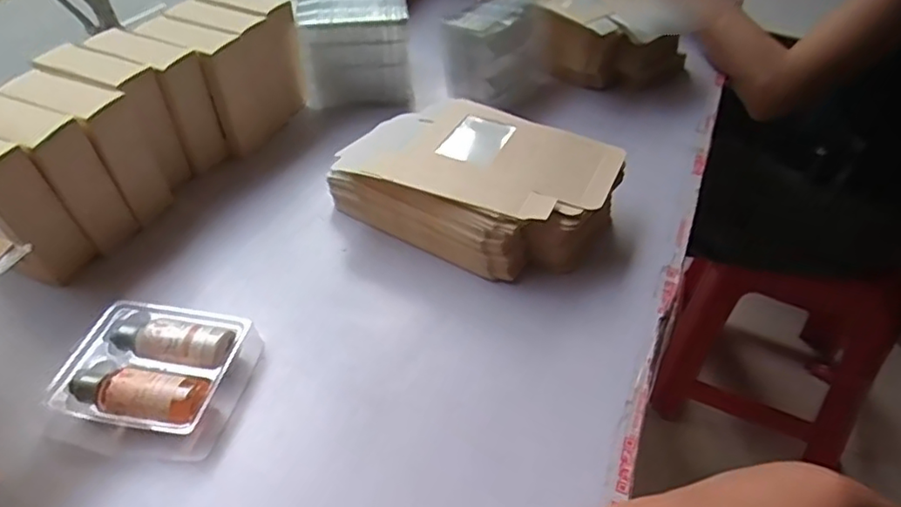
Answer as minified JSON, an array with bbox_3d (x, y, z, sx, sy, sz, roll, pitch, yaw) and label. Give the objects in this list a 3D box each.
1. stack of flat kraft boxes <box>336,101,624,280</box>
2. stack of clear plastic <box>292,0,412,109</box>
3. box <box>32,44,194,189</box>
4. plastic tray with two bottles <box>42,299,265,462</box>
[{"bbox_3d":[0.019,-0.059,0.481,0.205,0.066,0.134,24,48,23],"label":"stack of flat kraft boxes"},{"bbox_3d":[-0.098,-0.213,0.617,0.105,0.094,0.096,-5,44,-7],"label":"stack of clear plastic"},{"bbox_3d":[-0.273,-0.108,0.491,0.104,0.101,0.047,18,46,17],"label":"box"},{"bbox_3d":[-0.181,0.072,0.368,0.098,0.029,0.090,6,44,5],"label":"plastic tray with two bottles"}]

